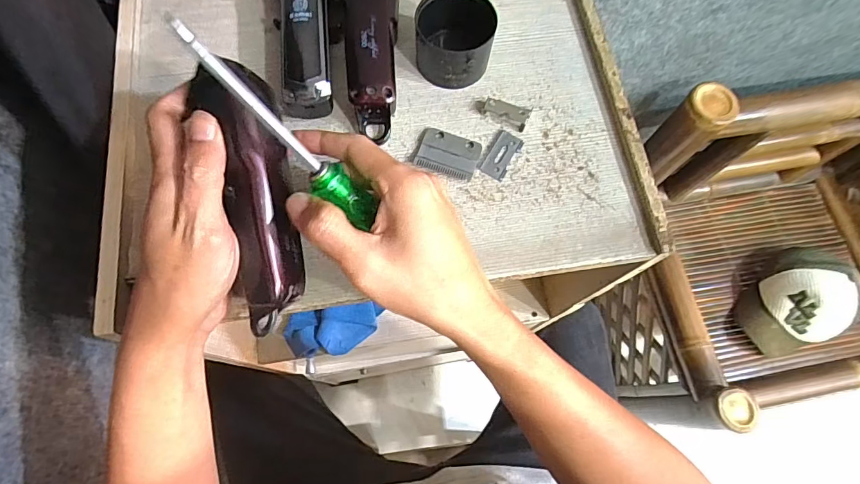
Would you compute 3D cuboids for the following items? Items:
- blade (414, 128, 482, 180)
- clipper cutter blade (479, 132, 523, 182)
[{"bbox_3d":[0.015,-0.069,0.354,0.047,0.004,0.036,16,70,4],"label":"blade"},{"bbox_3d":[0.055,-0.068,0.355,0.021,0.004,0.040,29,72,9],"label":"clipper cutter blade"}]

